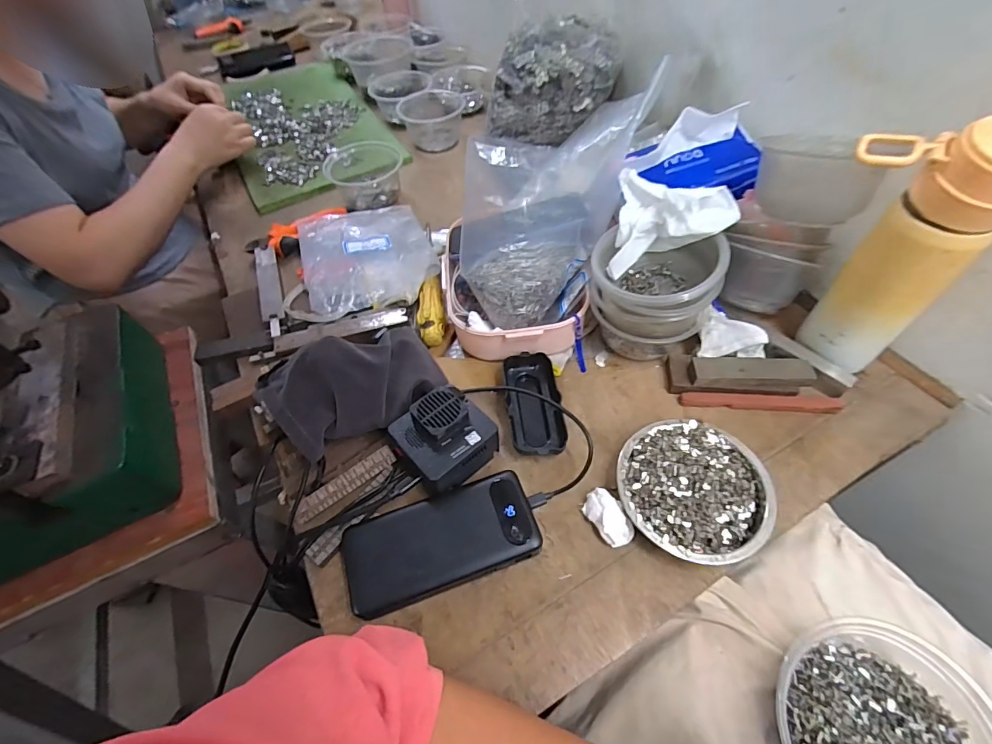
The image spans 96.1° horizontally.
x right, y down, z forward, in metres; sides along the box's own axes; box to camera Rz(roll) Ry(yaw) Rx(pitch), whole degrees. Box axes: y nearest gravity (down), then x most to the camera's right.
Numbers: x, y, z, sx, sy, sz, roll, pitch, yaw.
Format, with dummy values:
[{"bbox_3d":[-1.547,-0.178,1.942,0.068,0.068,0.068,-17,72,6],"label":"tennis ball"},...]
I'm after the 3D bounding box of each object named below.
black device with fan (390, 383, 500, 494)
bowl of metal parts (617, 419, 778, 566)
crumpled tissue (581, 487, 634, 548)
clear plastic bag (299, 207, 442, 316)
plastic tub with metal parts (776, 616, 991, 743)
[{"bbox_3d":[-0.047,0.061,0.405,0.077,0.053,0.072,-37,60,-21],"label":"black device with fan"},{"bbox_3d":[0.167,0.101,0.382,0.119,0.033,0.118,-2,54,3],"label":"bowl of metal parts"},{"bbox_3d":[0.094,0.123,0.376,0.027,0.019,0.047,-25,56,-13],"label":"crumpled tissue"},{"bbox_3d":[-0.166,-0.158,0.579,0.155,0.040,0.216,-18,55,-9],"label":"clear plastic bag"},{"bbox_3d":[0.257,0.242,0.293,0.125,0.049,0.139,-37,59,-21],"label":"plastic tub with metal parts"}]

